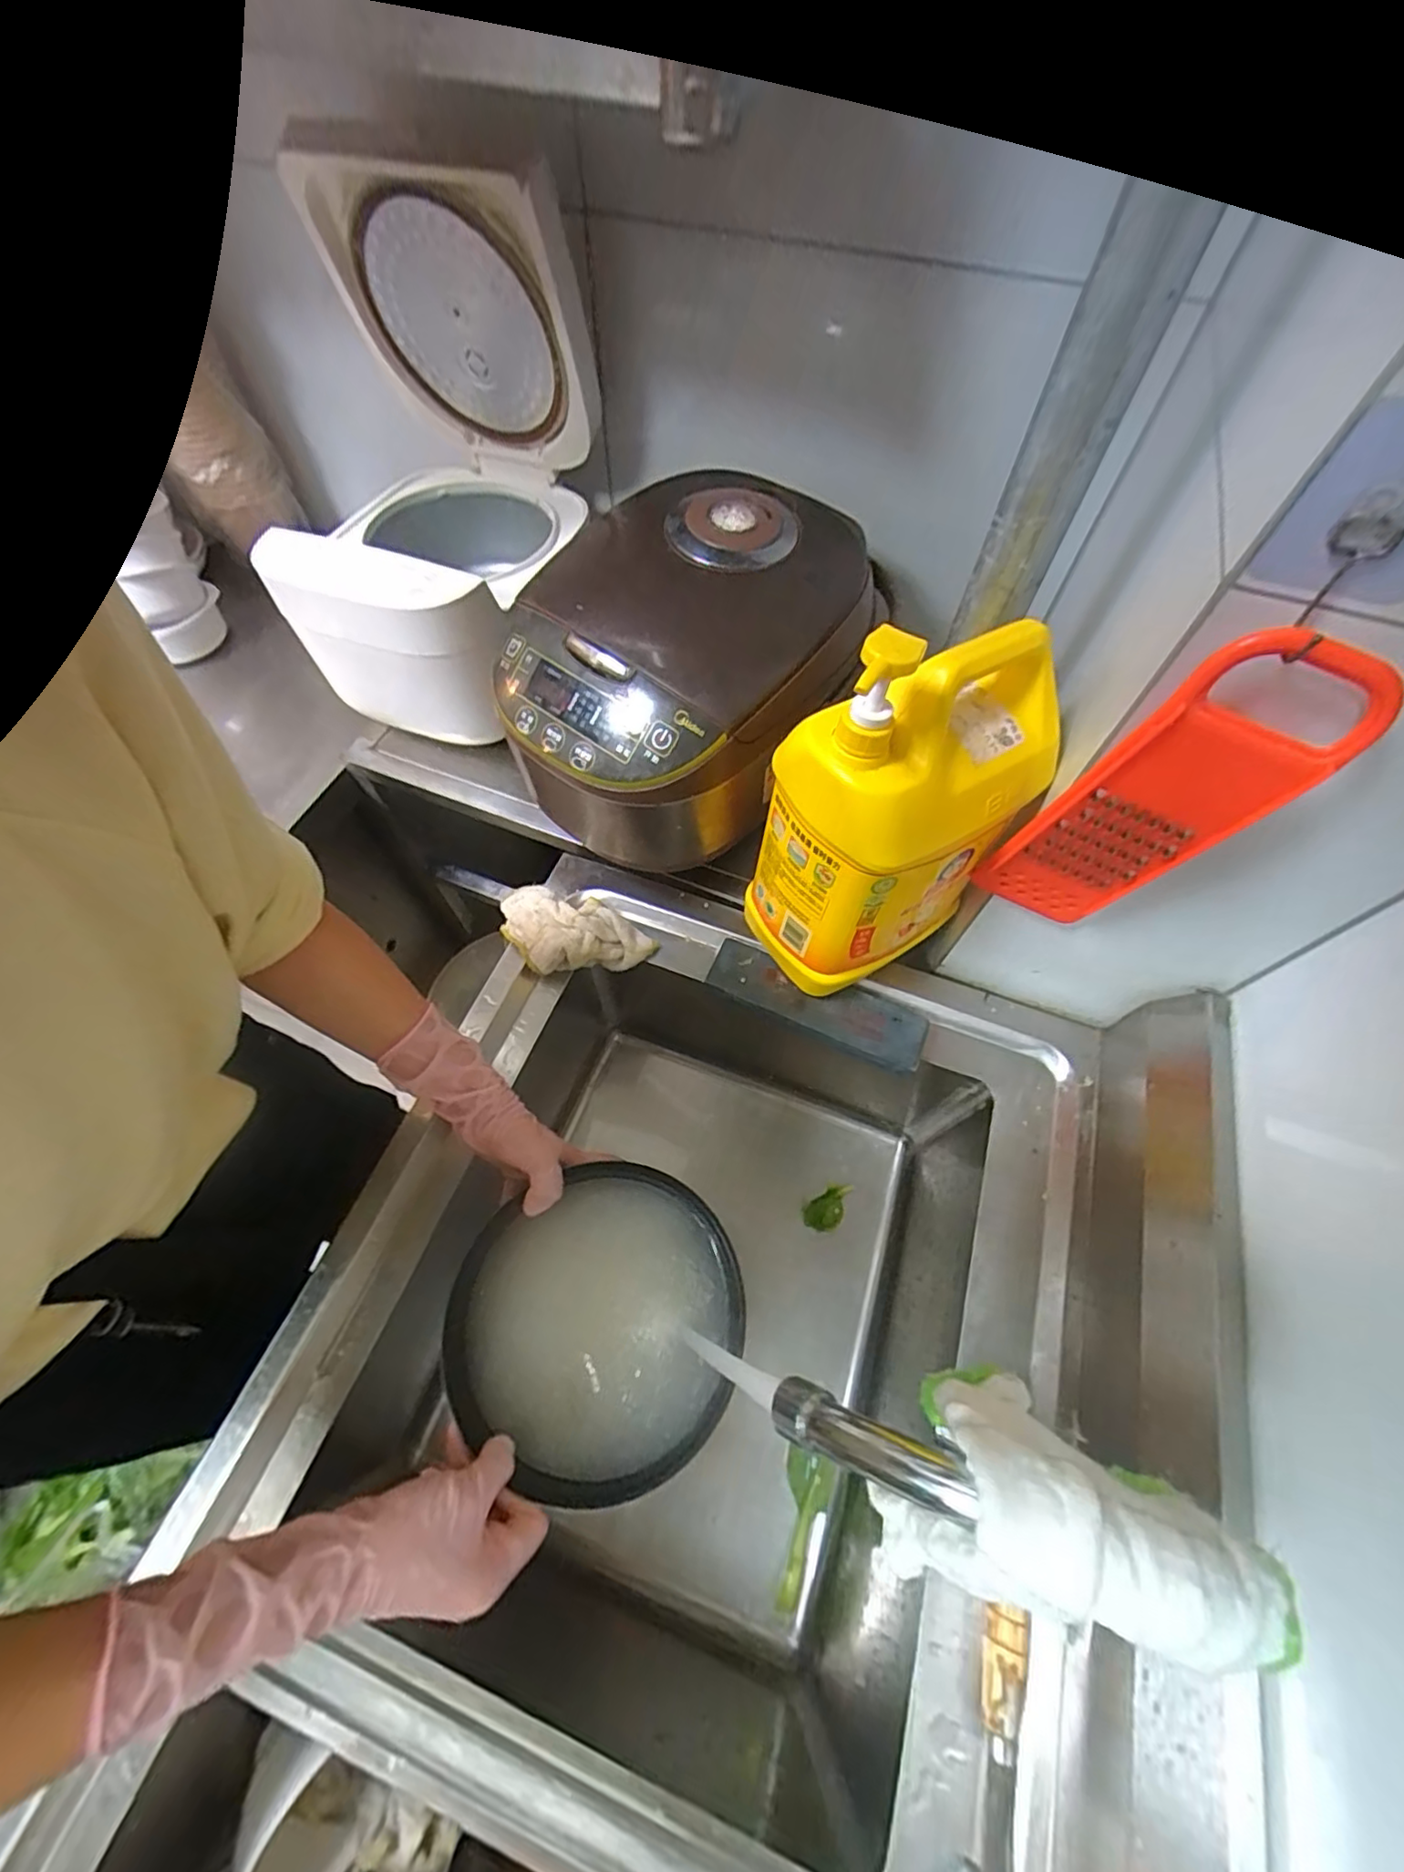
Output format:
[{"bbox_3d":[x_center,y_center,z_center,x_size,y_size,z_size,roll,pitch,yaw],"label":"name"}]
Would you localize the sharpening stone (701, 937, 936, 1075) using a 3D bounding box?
[{"bbox_3d":[0.105,0.065,0.583,0.201,0.031,0.057,22,62,11],"label":"sharpening stone"}]

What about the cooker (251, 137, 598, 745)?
[{"bbox_3d":[-0.268,-0.435,0.592,0.246,0.339,0.336,12,61,5],"label":"cooker"}]

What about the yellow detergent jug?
[{"bbox_3d":[0.148,-0.097,0.471,0.190,0.272,0.127,-31,66,-17],"label":"yellow detergent jug"}]

